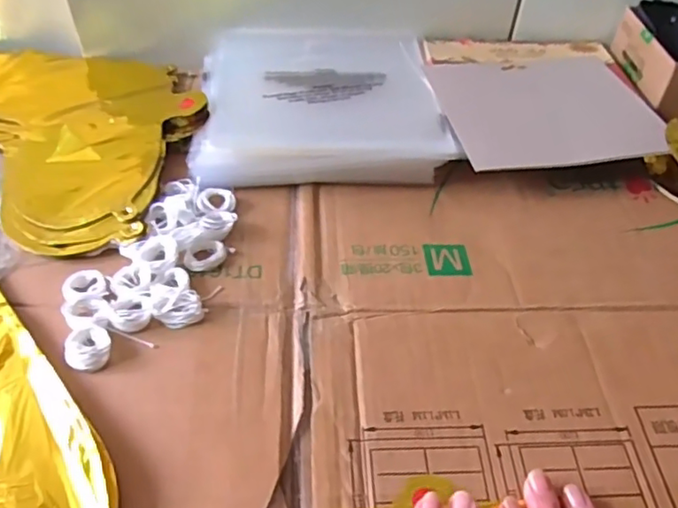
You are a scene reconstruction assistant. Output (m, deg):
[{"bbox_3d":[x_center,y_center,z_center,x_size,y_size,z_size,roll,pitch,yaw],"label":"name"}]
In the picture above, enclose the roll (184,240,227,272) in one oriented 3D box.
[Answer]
[{"bbox_3d":[-0.097,0.000,0.435,0.030,0.007,0.022,-15,51,-16],"label":"roll"}]

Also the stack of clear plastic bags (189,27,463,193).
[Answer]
[{"bbox_3d":[-0.019,-0.151,0.564,0.214,0.029,0.224,-3,49,-6],"label":"stack of clear plastic bags"}]

